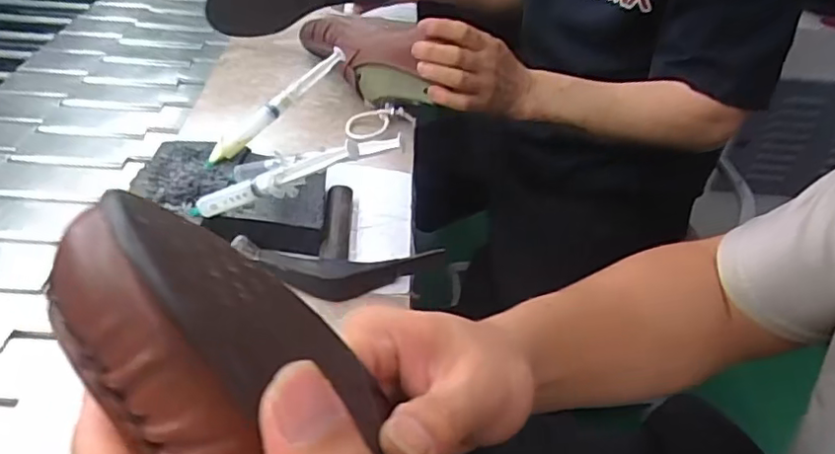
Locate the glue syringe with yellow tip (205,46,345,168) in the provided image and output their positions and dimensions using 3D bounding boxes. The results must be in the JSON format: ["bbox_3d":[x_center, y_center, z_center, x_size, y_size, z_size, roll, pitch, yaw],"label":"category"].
[{"bbox_3d":[-0.130,-0.112,0.567,0.163,0.020,0.013,-44,56,-11],"label":"glue syringe with yellow tip"}]

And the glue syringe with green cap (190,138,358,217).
[{"bbox_3d":[-0.114,-0.033,0.459,0.162,0.017,0.016,-18,34,25],"label":"glue syringe with green cap"}]

